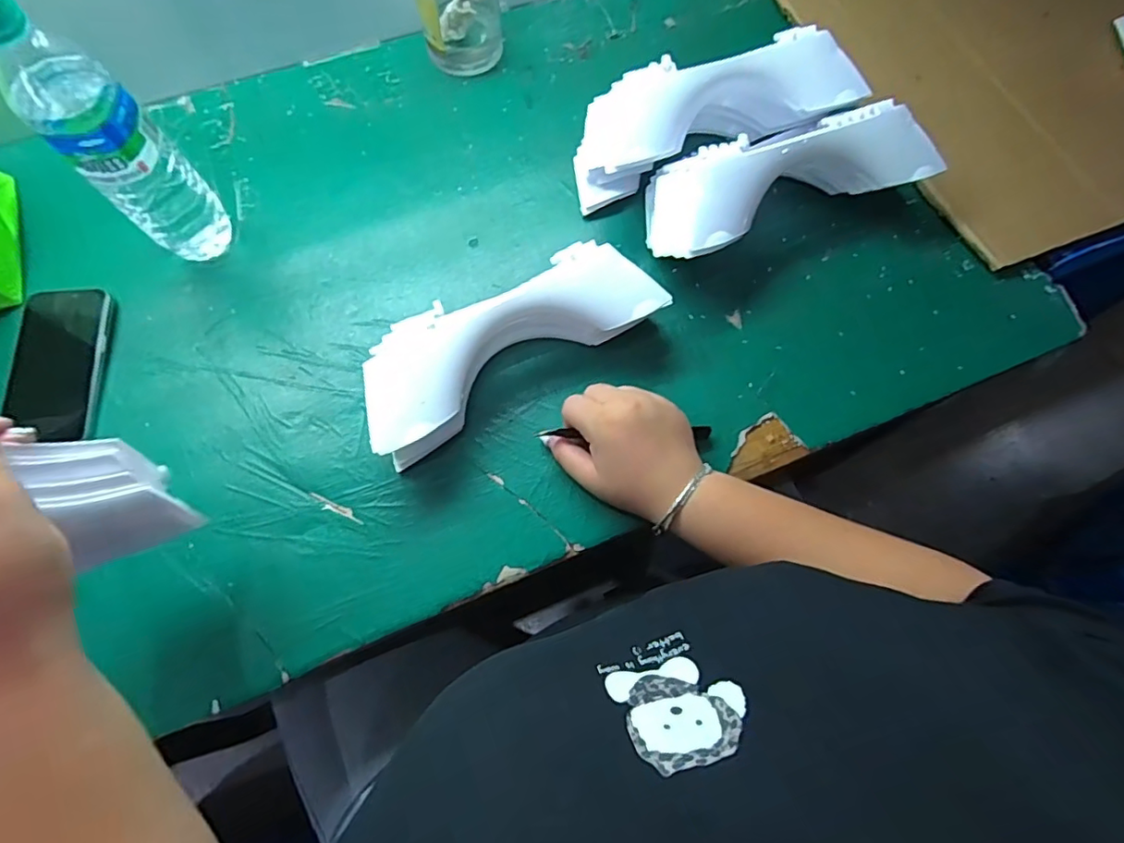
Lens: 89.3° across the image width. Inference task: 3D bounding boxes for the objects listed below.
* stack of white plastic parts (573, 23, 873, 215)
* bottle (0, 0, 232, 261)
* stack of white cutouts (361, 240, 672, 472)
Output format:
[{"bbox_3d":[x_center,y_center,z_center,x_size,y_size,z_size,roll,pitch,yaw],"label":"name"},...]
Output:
[{"bbox_3d":[0.143,-0.290,0.543,0.269,0.094,0.087,-15,71,-6],"label":"stack of white plastic parts"},{"bbox_3d":[-0.337,-0.208,0.434,0.065,0.227,0.055,-41,75,-14],"label":"bottle"},{"bbox_3d":[-0.046,-0.066,0.474,0.260,0.067,0.091,-30,73,-11],"label":"stack of white cutouts"}]

